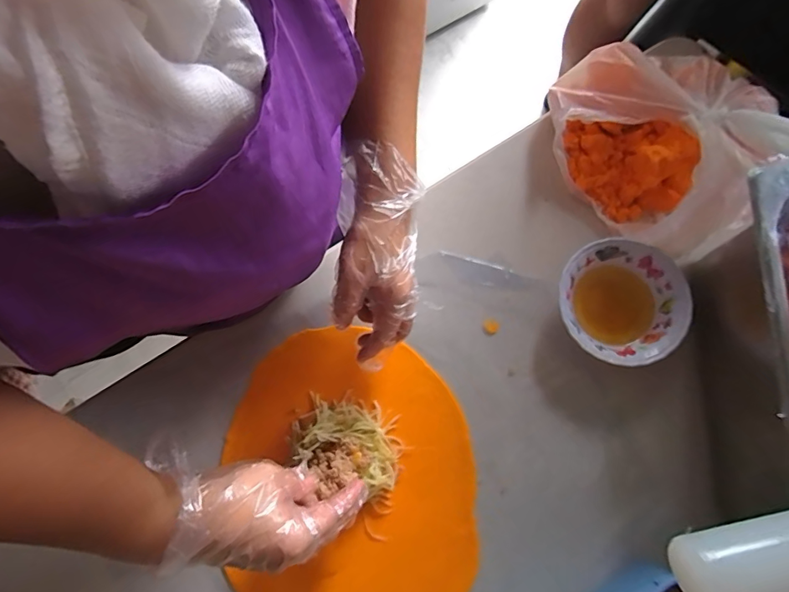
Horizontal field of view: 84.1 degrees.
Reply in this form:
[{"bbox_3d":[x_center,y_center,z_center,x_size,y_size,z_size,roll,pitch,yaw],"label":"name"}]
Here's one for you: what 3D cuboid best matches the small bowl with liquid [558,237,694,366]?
[{"bbox_3d":[0.222,0.007,0.434,0.116,0.042,0.117,0,77,1],"label":"small bowl with liquid"}]

